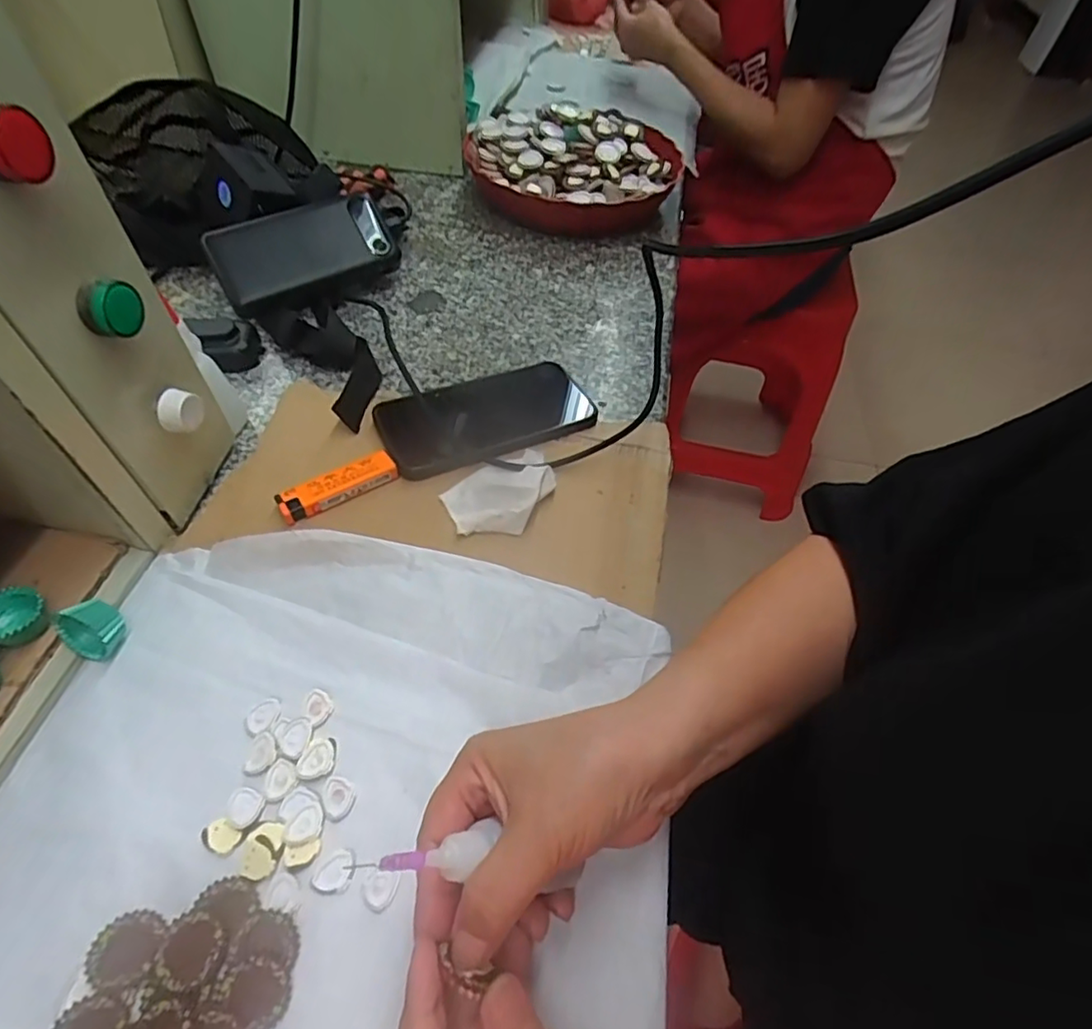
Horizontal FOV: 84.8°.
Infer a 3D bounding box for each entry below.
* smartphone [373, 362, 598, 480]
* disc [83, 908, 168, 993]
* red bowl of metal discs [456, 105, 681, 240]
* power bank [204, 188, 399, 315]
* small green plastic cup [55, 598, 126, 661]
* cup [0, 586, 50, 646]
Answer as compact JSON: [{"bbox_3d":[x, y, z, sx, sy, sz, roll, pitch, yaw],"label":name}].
[{"bbox_3d":[-0.047,-0.084,0.474,0.165,0.013,0.089,-20,57,-18],"label":"smartphone"},{"bbox_3d":[-0.177,0.182,0.251,0.028,0.004,0.027,2,53,-2],"label":"disc"},{"bbox_3d":[0.030,-0.404,0.708,0.252,0.083,0.209,12,55,-1],"label":"red bowl of metal discs"},{"bbox_3d":[-0.219,-0.242,0.545,0.155,0.023,0.085,-23,87,-20],"label":"power bank"},{"bbox_3d":[-0.249,0.060,0.327,0.030,0.027,0.025,30,57,18],"label":"small green plastic cup"},{"bbox_3d":[-0.294,0.057,0.329,0.026,0.020,0.031,34,58,20],"label":"cup"}]

